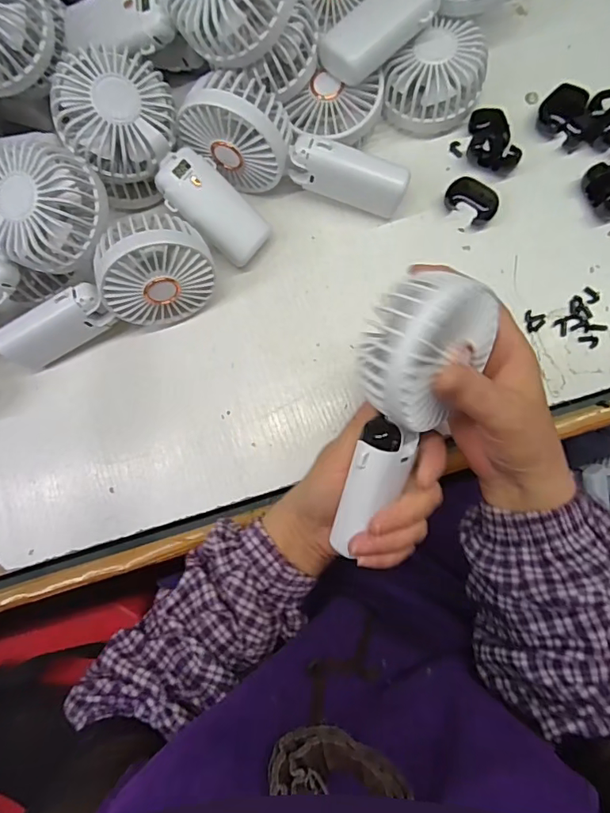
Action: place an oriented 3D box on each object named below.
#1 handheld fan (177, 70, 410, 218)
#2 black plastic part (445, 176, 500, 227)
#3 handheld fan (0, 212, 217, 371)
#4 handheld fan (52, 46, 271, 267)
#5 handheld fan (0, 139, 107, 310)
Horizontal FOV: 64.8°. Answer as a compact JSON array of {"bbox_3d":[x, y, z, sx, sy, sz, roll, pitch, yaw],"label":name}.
[{"bbox_3d":[-0.006,-0.200,0.379,0.175,0.067,0.051,18,85,-7],"label":"handheld fan"},{"bbox_3d":[0.139,-0.171,0.396,0.042,0.015,0.029,35,87,6],"label":"black plastic part"},{"bbox_3d":[-0.158,-0.082,0.375,0.181,0.077,0.046,-22,83,15],"label":"handheld fan"},{"bbox_3d":[-0.103,-0.186,0.370,0.177,0.041,0.080,40,87,-21],"label":"handheld fan"},{"bbox_3d":[-0.224,-0.109,0.351,0.179,0.035,0.073,-39,83,13],"label":"handheld fan"}]

